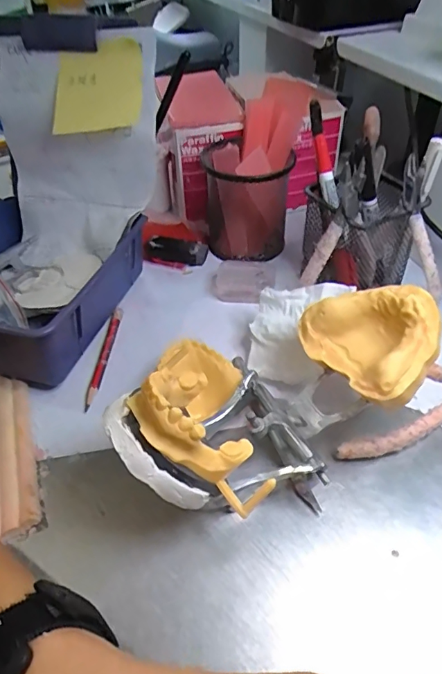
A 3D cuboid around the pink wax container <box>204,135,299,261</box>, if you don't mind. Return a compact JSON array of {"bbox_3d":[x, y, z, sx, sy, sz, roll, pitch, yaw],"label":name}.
[{"bbox_3d":[0.025,-0.137,0.475,0.082,0.100,0.089,1,44,3],"label":"pink wax container"}]

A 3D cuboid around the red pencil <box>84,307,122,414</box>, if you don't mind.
[{"bbox_3d":[-0.095,0.014,0.393,0.008,0.007,0.108,3,45,5],"label":"red pencil"}]

